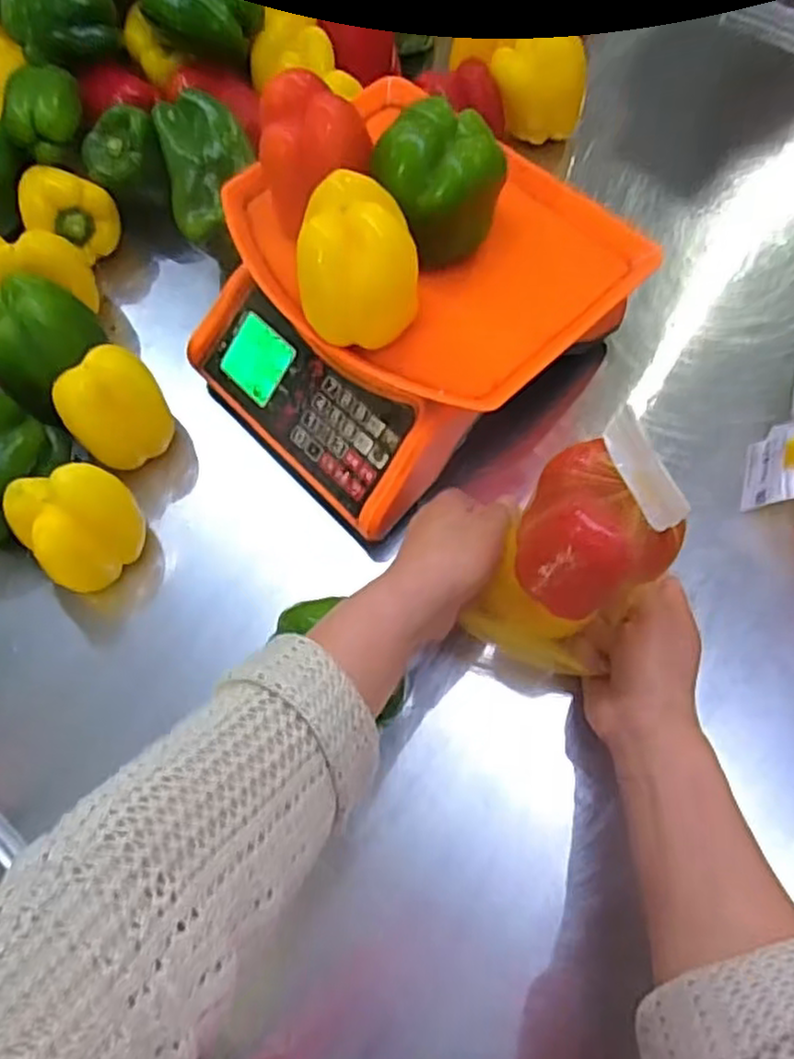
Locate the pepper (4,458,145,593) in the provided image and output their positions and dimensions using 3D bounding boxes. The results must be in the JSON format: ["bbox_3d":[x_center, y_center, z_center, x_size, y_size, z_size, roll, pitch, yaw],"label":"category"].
[{"bbox_3d":[-0.232,-0.001,0.543,0.081,0.098,0.063,-39,71,-12],"label":"pepper"}]

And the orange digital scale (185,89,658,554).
[{"bbox_3d":[-0.001,-0.175,0.572,0.280,0.112,0.274,-41,71,-13],"label":"orange digital scale"}]

